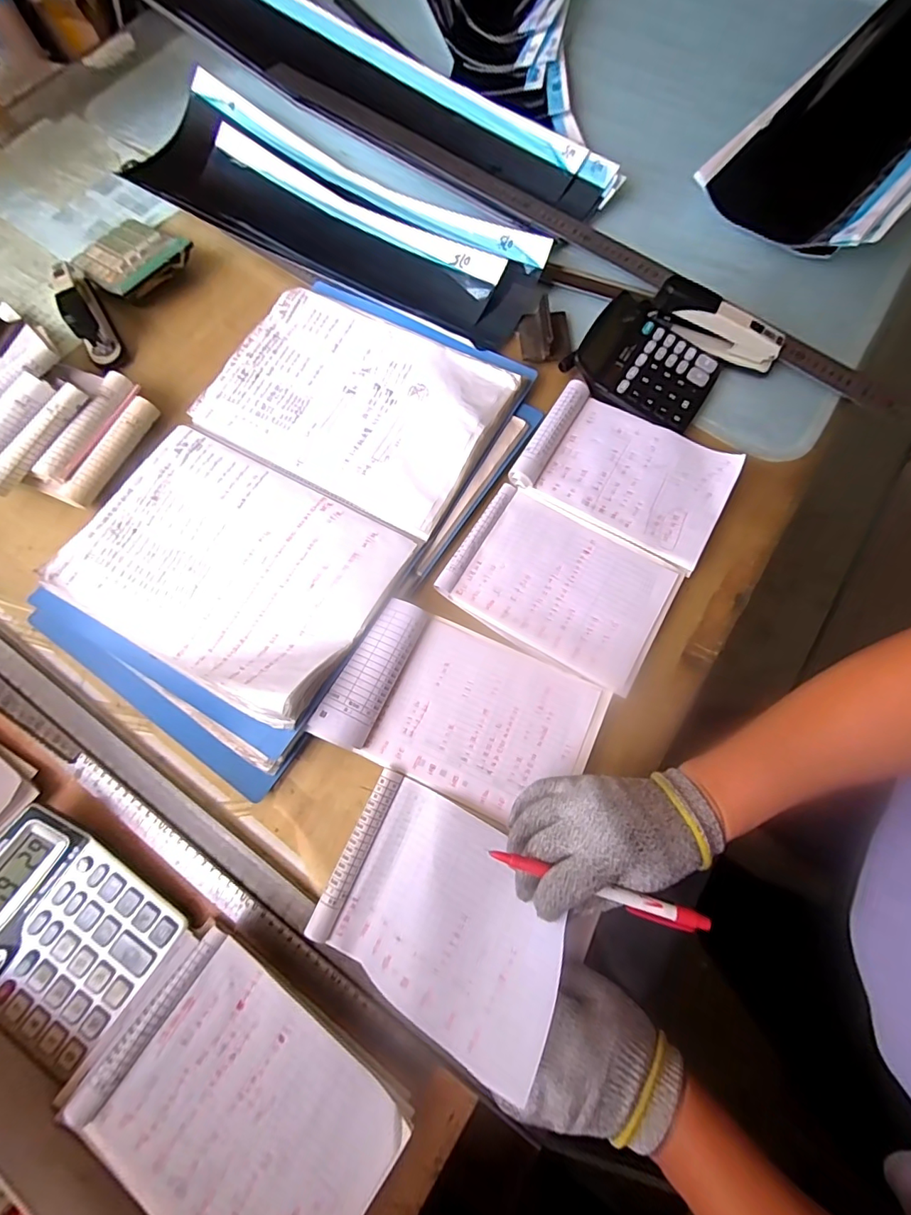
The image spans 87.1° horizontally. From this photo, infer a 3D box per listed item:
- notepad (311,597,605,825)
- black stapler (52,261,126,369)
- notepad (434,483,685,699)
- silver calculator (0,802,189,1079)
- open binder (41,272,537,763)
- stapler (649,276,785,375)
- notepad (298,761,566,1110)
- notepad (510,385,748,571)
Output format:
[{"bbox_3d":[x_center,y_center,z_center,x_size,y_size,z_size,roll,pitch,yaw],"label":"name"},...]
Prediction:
[{"bbox_3d":[0.008,0.091,0.423,0.221,0.033,0.140,23,75,9],"label":"notepad"},{"bbox_3d":[-0.446,-0.358,0.574,0.032,0.066,0.140,-27,74,-6],"label":"black stapler"},{"bbox_3d":[0.101,-0.026,0.460,0.199,0.010,0.143,31,77,11],"label":"notepad"},{"bbox_3d":[-0.328,0.264,0.386,0.169,0.030,0.133,34,77,11],"label":"silver calculator"},{"bbox_3d":[-0.164,-0.133,0.495,0.310,0.053,0.473,29,76,10],"label":"open binder"},{"bbox_3d":[0.287,-0.310,0.529,0.141,0.058,0.029,27,76,10],"label":"stapler"},{"bbox_3d":[-0.013,0.222,0.351,0.169,0.067,0.137,22,75,8],"label":"notepad"},{"bbox_3d":[0.176,-0.138,0.490,0.197,0.029,0.134,30,76,10],"label":"notepad"}]

